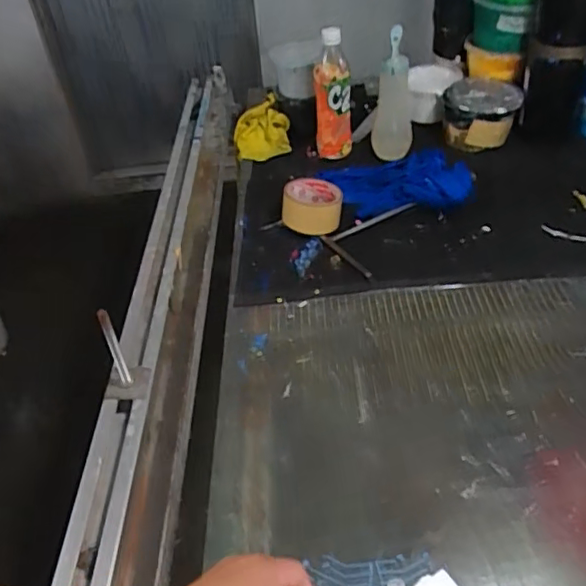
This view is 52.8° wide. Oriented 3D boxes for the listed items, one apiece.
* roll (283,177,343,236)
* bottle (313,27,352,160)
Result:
[{"bbox_3d":[0.030,-0.134,0.897,0.087,0.051,0.094,-4,42,4],"label":"roll"},{"bbox_3d":[0.063,-0.326,0.980,0.062,0.194,0.052,-2,42,6],"label":"bottle"}]

